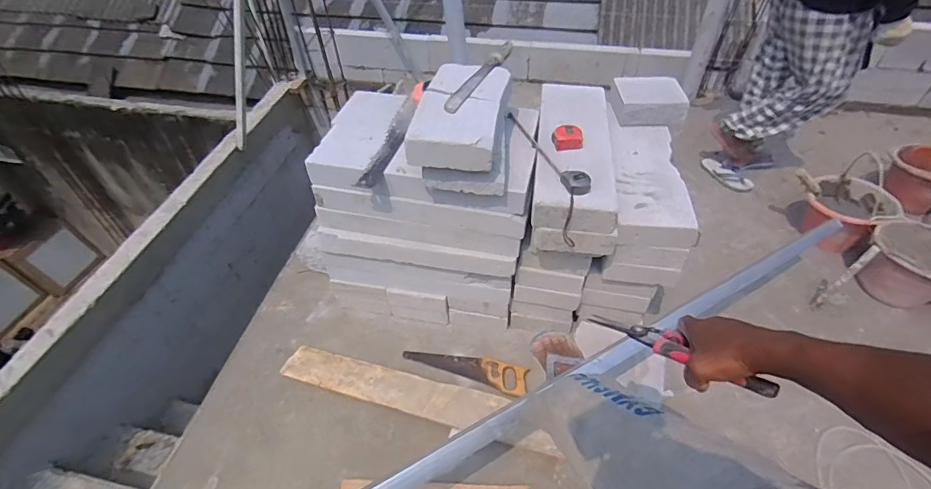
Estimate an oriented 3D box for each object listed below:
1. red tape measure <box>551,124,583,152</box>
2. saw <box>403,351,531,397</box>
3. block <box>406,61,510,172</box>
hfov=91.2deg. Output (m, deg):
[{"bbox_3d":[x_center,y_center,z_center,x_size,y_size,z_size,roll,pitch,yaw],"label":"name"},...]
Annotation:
[{"bbox_3d":[0.275,-0.291,1.233,0.075,0.037,0.073,-7,47,-5],"label":"red tape measure"},{"bbox_3d":[-0.005,0.390,1.443,0.399,0.029,0.093,10,48,11],"label":"saw"},{"bbox_3d":[-0.005,-0.344,1.163,0.209,0.079,0.397,7,47,8],"label":"block"}]

